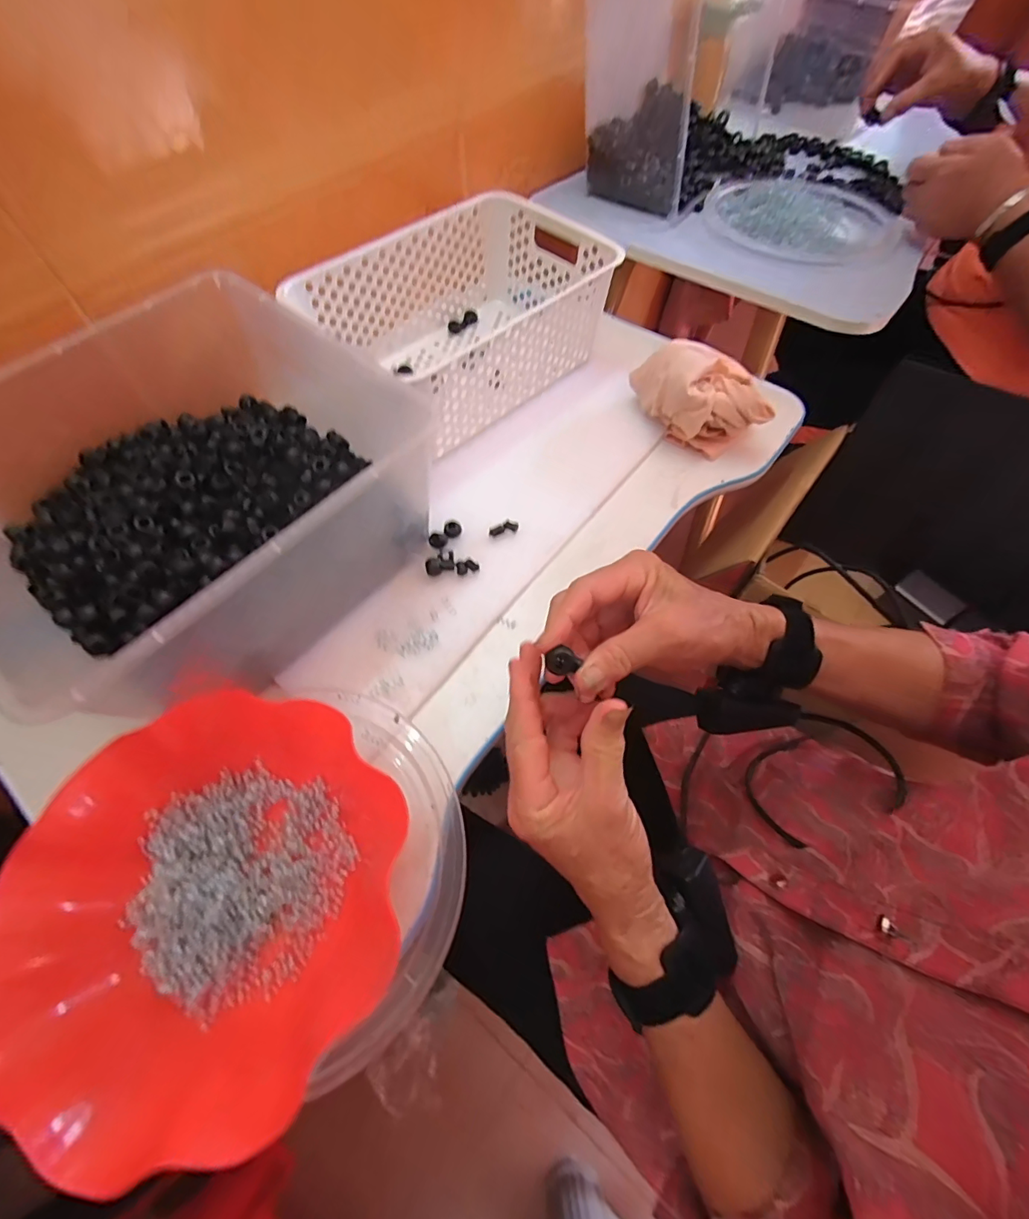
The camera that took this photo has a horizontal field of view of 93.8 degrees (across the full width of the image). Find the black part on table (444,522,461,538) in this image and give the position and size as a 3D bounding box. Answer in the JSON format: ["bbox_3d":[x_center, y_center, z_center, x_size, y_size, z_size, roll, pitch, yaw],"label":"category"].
[{"bbox_3d":[-0.058,-0.075,0.450,0.016,0.006,0.014,-22,64,-11],"label":"black part on table"}]

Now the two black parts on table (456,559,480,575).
[{"bbox_3d":[-0.043,-0.039,0.435,0.020,0.004,0.012,-14,62,-7],"label":"two black parts on table"}]

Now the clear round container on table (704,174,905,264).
[{"bbox_3d":[0.373,-0.521,0.619,0.237,0.022,0.235,0,62,1],"label":"clear round container on table"}]

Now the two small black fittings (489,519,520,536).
[{"bbox_3d":[-0.010,-0.078,0.458,0.030,0.004,0.014,-10,62,-5],"label":"two small black fittings"}]

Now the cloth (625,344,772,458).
[{"bbox_3d":[0.190,-0.219,0.501,0.134,0.076,0.068,13,63,8],"label":"cloth"}]

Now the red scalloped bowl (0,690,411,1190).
[{"bbox_3d":[-0.175,0.172,0.292,0.211,0.065,0.218,0,62,1],"label":"red scalloped bowl"}]

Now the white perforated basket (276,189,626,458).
[{"bbox_3d":[-0.051,-0.315,0.530,0.287,0.111,0.205,-41,69,-19],"label":"white perforated basket"}]

